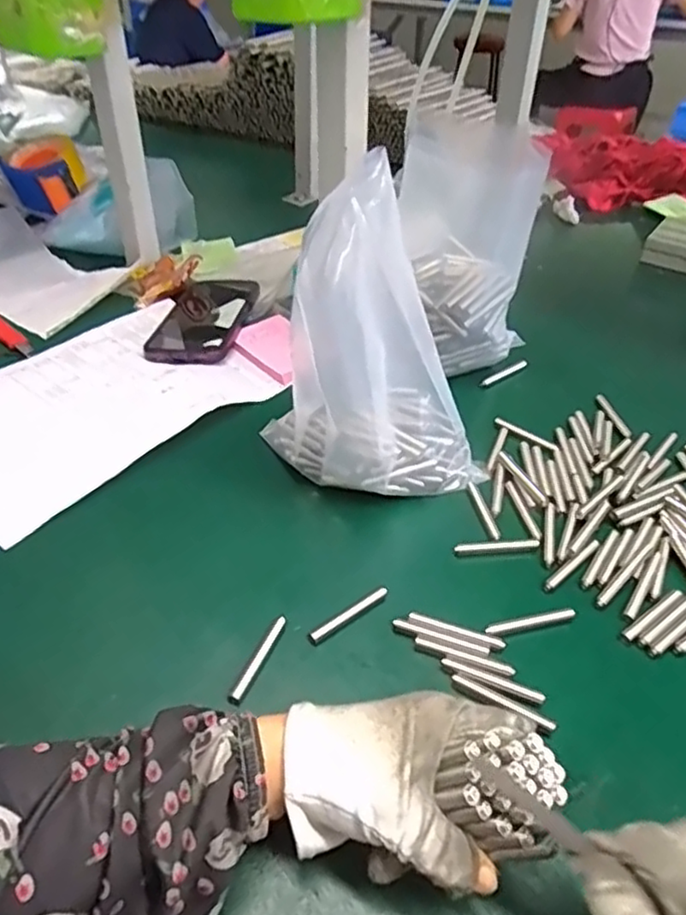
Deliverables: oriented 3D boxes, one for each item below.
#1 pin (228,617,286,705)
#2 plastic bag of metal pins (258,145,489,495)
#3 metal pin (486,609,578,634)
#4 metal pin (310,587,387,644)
[{"bbox_3d":[-0.048,0.117,0.377,0.008,0.006,0.060,15,42,17],"label":"pin"},{"bbox_3d":[0.019,-0.078,0.456,0.130,0.195,0.124,-18,43,-20],"label":"plastic bag of metal pins"},{"bbox_3d":[0.114,0.100,0.399,0.057,0.005,0.008,-10,41,-12],"label":"metal pin"},{"bbox_3d":[0.004,0.097,0.402,0.057,0.008,0.006,-27,47,-28],"label":"metal pin"}]

